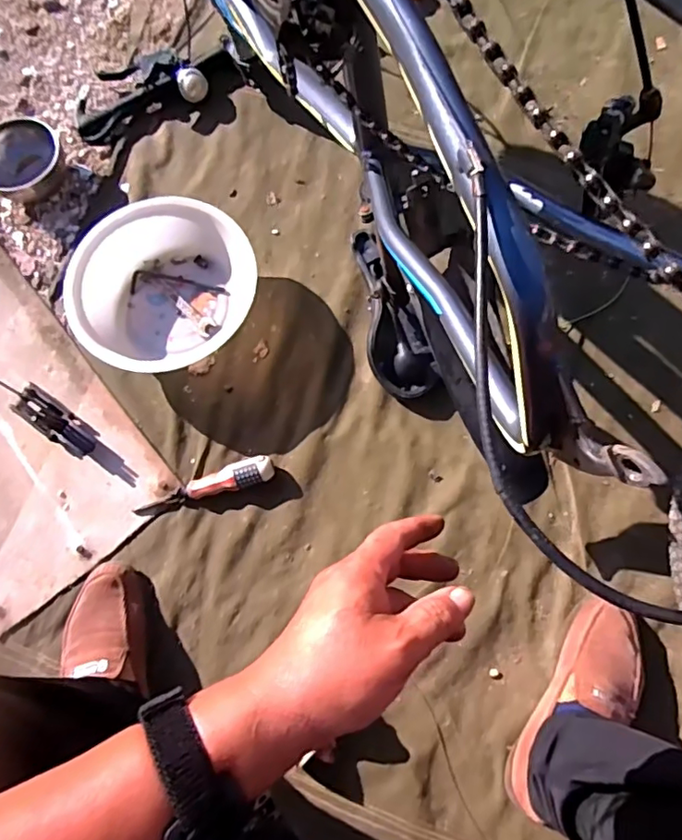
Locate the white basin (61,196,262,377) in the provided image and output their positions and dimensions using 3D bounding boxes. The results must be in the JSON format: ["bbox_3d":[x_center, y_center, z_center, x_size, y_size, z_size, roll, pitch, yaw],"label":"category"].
[{"bbox_3d":[-0.243,-0.192,0.780,0.243,0.077,0.224,0,76,2],"label":"white basin"}]

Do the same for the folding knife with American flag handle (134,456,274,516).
[{"bbox_3d":[-0.181,0.090,0.739,0.190,0.031,0.033,-18,77,-3],"label":"folding knife with American flag handle"}]

